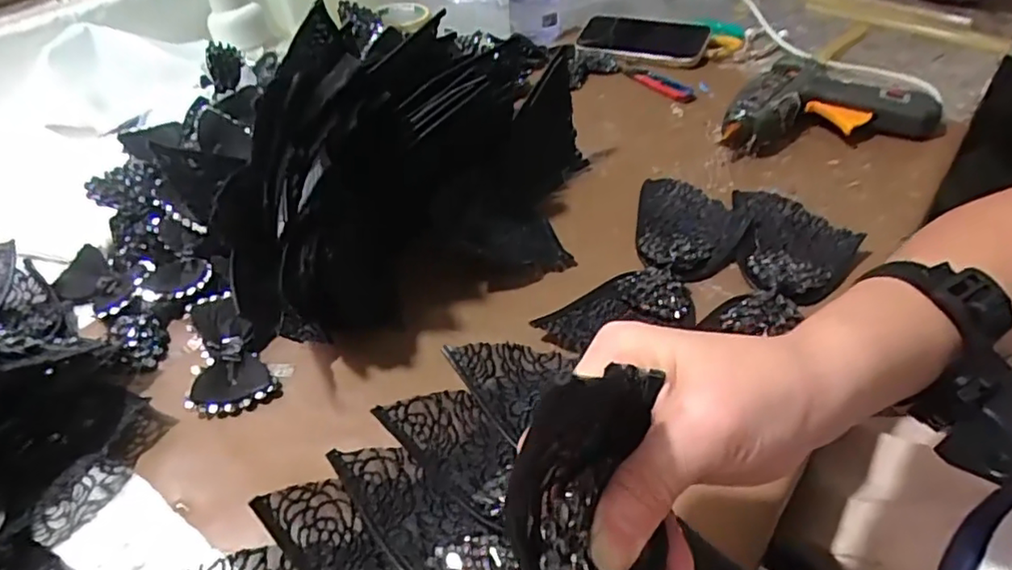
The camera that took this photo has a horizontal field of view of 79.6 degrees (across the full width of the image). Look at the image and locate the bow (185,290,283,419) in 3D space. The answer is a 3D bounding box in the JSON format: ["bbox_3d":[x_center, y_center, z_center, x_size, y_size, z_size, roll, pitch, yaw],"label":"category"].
[{"bbox_3d":[-0.194,0.046,0.418,0.051,0.013,0.097,-20,60,-16],"label":"bow"}]

